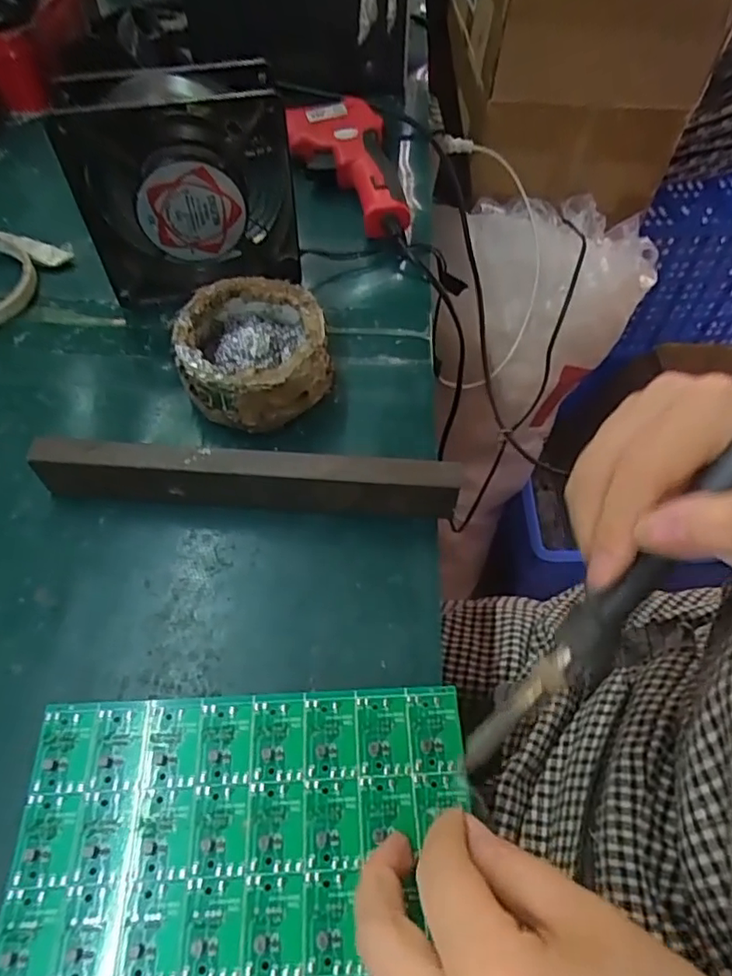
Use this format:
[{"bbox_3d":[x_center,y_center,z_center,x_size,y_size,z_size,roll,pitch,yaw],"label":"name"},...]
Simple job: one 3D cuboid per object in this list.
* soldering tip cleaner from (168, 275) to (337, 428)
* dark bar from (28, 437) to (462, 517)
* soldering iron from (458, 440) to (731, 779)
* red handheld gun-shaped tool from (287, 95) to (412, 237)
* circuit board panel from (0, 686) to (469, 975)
[{"bbox_3d":[-0.064,-0.077,0.344,0.081,0.040,0.082,0,57,-1],"label":"soldering tip cleaner"},{"bbox_3d":[-0.059,-0.003,0.302,0.205,0.031,0.018,4,57,2],"label":"dark bar"},{"bbox_3d":[0.098,0.026,0.207,0.018,0.014,0.199,42,99,23],"label":"soldering iron"},{"bbox_3d":[-0.017,-0.245,0.460,0.073,0.034,0.150,-7,57,-6],"label":"red handheld gun-shaped tool"},{"bbox_3d":[-0.044,0.138,0.217,0.162,0.004,0.124,-2,57,-2],"label":"circuit board panel"}]

